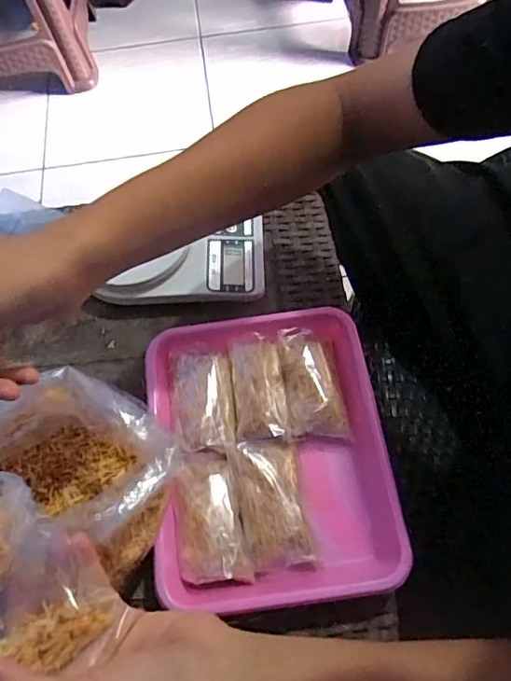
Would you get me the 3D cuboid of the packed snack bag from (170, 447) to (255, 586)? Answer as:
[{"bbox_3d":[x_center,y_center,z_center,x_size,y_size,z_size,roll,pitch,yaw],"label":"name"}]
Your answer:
[{"bbox_3d":[-0.037,0.130,0.386,0.047,0.014,0.094,-13,64,-4],"label":"packed snack bag"}]

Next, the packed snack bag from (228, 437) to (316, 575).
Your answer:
[{"bbox_3d":[0.011,0.124,0.396,0.049,0.026,0.093,-10,64,-3],"label":"packed snack bag"}]

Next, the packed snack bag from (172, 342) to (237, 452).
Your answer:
[{"bbox_3d":[-0.043,0.045,0.432,0.049,0.014,0.088,-9,64,-2],"label":"packed snack bag"}]

